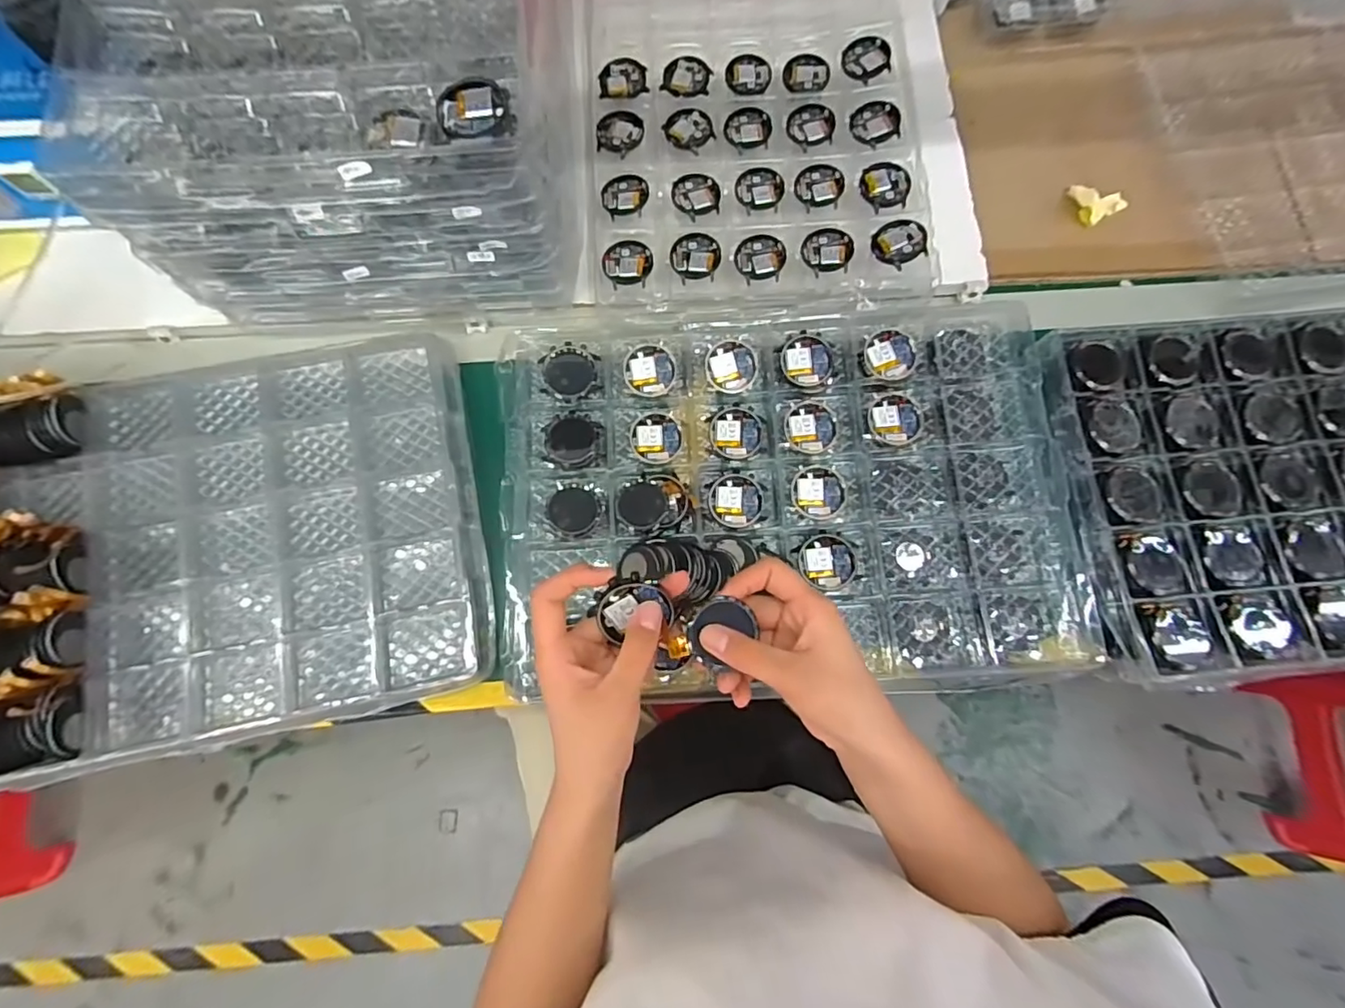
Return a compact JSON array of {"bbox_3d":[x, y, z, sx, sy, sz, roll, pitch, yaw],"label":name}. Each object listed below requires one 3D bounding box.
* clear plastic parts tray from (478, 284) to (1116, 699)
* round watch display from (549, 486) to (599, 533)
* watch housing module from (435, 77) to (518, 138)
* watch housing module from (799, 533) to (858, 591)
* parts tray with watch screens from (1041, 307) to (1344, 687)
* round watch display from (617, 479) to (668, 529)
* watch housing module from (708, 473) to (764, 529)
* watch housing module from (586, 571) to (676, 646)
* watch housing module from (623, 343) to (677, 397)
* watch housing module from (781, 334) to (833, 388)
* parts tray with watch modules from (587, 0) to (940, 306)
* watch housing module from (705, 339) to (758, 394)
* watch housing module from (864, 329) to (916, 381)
[{"bbox_3d":[0.087,-0.011,0.456,0.442,0.030,0.308,-7,77,-2],"label":"clear plastic parts tray"},{"bbox_3d":[-0.080,0.005,0.460,0.038,0.013,0.038,0,77,0],"label":"round watch display"},{"bbox_3d":[-0.127,-0.253,0.363,0.047,0.004,0.049,-15,77,-4],"label":"watch housing module"},{"bbox_3d":[0.124,0.046,0.451,0.044,0.010,0.043,23,78,5],"label":"watch housing module"},{"bbox_3d":[0.553,-0.025,0.474,0.428,0.018,0.294,-5,77,-2],"label":"parts tray with watch screens"},{"bbox_3d":[-0.025,-0.001,0.456,0.041,0.008,0.039,-3,74,11],"label":"round watch display"},{"bbox_3d":[0.053,-0.002,0.466,0.044,0.006,0.044,10,77,2],"label":"watch housing module"},{"bbox_3d":[-0.024,0.062,0.334,0.042,0.004,0.041,-31,109,9],"label":"watch housing module"},{"bbox_3d":[-0.019,-0.113,0.480,0.043,0.014,0.042,-17,77,-4],"label":"watch housing module"},{"bbox_3d":[0.116,-0.123,0.485,0.043,0.011,0.042,1,77,0],"label":"watch housing module"},{"bbox_3d":[0.074,-0.385,0.536,0.299,0.028,0.427,-3,77,-1],"label":"parts tray with watch modules"},{"bbox_3d":[0.051,-0.117,0.483,0.043,0.013,0.043,-3,77,-1],"label":"watch housing module"},{"bbox_3d":[0.186,-0.127,0.483,0.042,0.013,0.040,25,78,5],"label":"watch housing module"}]

